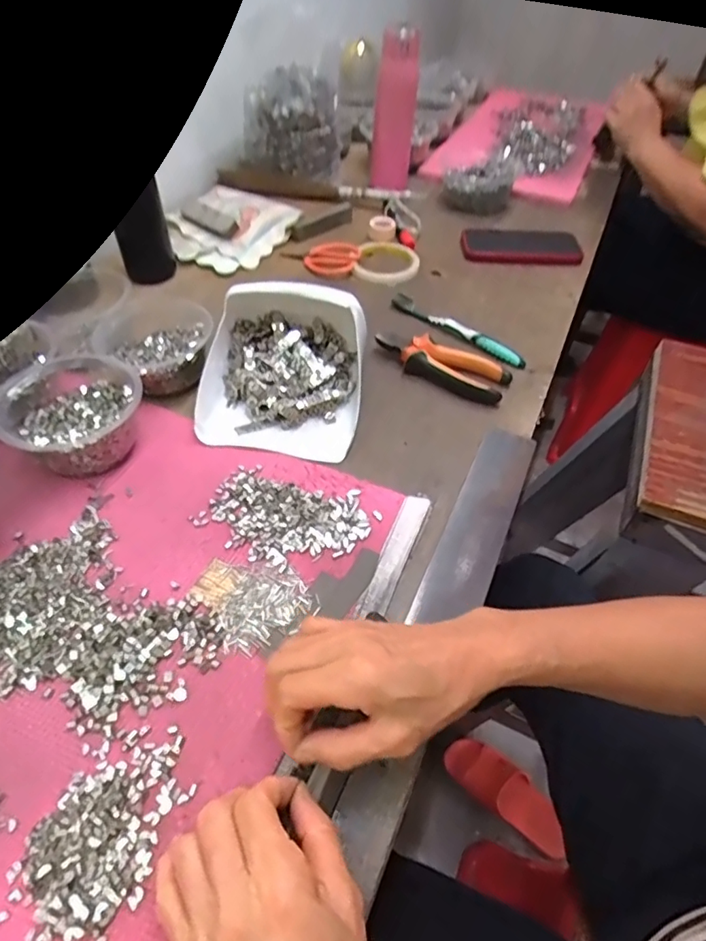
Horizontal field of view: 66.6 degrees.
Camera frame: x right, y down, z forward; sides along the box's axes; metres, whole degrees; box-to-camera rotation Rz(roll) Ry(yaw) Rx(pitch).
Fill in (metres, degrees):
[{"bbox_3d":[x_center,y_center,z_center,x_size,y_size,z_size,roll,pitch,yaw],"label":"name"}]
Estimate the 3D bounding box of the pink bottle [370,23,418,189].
[{"bbox_3d":[0.066,-0.555,0.836,0.061,0.203,0.052,1,48,-1],"label":"pink bottle"}]

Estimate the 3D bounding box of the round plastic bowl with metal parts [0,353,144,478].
[{"bbox_3d":[-0.250,-0.054,0.482,0.115,0.060,0.132,-25,54,-21],"label":"round plastic bowl with metal parts"}]

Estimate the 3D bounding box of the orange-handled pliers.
[{"bbox_3d":[0.097,-0.118,0.585,0.148,0.023,0.054,25,52,19],"label":"orange-handled pliers"}]

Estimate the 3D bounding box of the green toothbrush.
[{"bbox_3d":[0.123,-0.168,0.637,0.184,0.019,0.011,34,56,25],"label":"green toothbrush"}]

